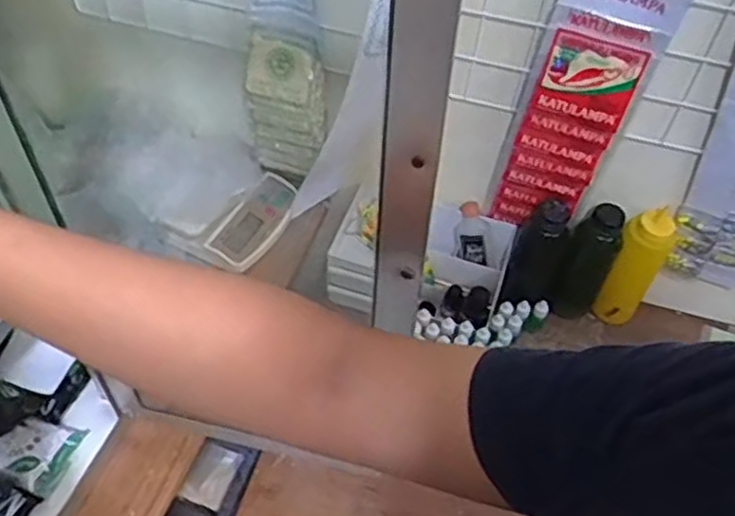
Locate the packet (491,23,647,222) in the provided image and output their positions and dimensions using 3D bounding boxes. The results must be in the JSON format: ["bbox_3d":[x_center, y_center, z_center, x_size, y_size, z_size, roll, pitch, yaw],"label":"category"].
[{"bbox_3d":[0.222,-0.130,0.833,0.100,0.278,0.023,19,52,10],"label":"packet"}]

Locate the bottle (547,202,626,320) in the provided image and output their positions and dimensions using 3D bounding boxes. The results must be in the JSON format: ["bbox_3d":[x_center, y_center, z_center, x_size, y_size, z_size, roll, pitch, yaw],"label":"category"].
[{"bbox_3d":[0.279,0.008,0.932,0.058,0.164,0.062,27,53,16],"label":"bottle"}]

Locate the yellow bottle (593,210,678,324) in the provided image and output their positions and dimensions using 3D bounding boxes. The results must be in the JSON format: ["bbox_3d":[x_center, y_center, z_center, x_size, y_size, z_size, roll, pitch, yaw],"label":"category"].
[{"bbox_3d":[0.339,0.015,0.924,0.060,0.175,0.044,27,53,16],"label":"yellow bottle"}]

